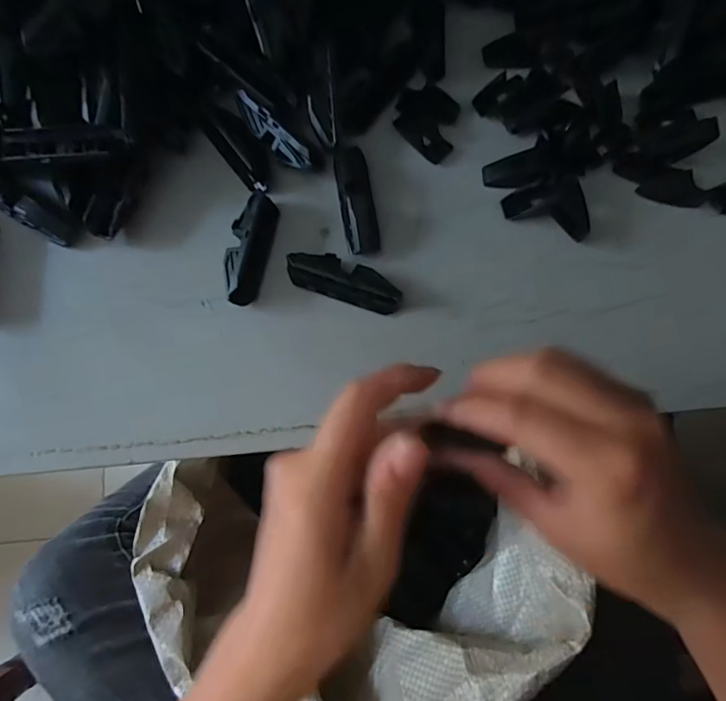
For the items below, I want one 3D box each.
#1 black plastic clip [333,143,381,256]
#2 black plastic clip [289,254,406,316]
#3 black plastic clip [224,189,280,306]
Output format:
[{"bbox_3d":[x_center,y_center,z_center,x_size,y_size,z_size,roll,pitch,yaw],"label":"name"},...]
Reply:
[{"bbox_3d":[-0.004,-0.098,0.310,0.022,0.012,0.073,-9,78,-1],"label":"black plastic clip"},{"bbox_3d":[-0.011,-0.045,0.293,0.072,0.018,0.024,19,79,5],"label":"black plastic clip"},{"bbox_3d":[-0.071,-0.066,0.297,0.021,0.023,0.074,12,78,4],"label":"black plastic clip"}]

